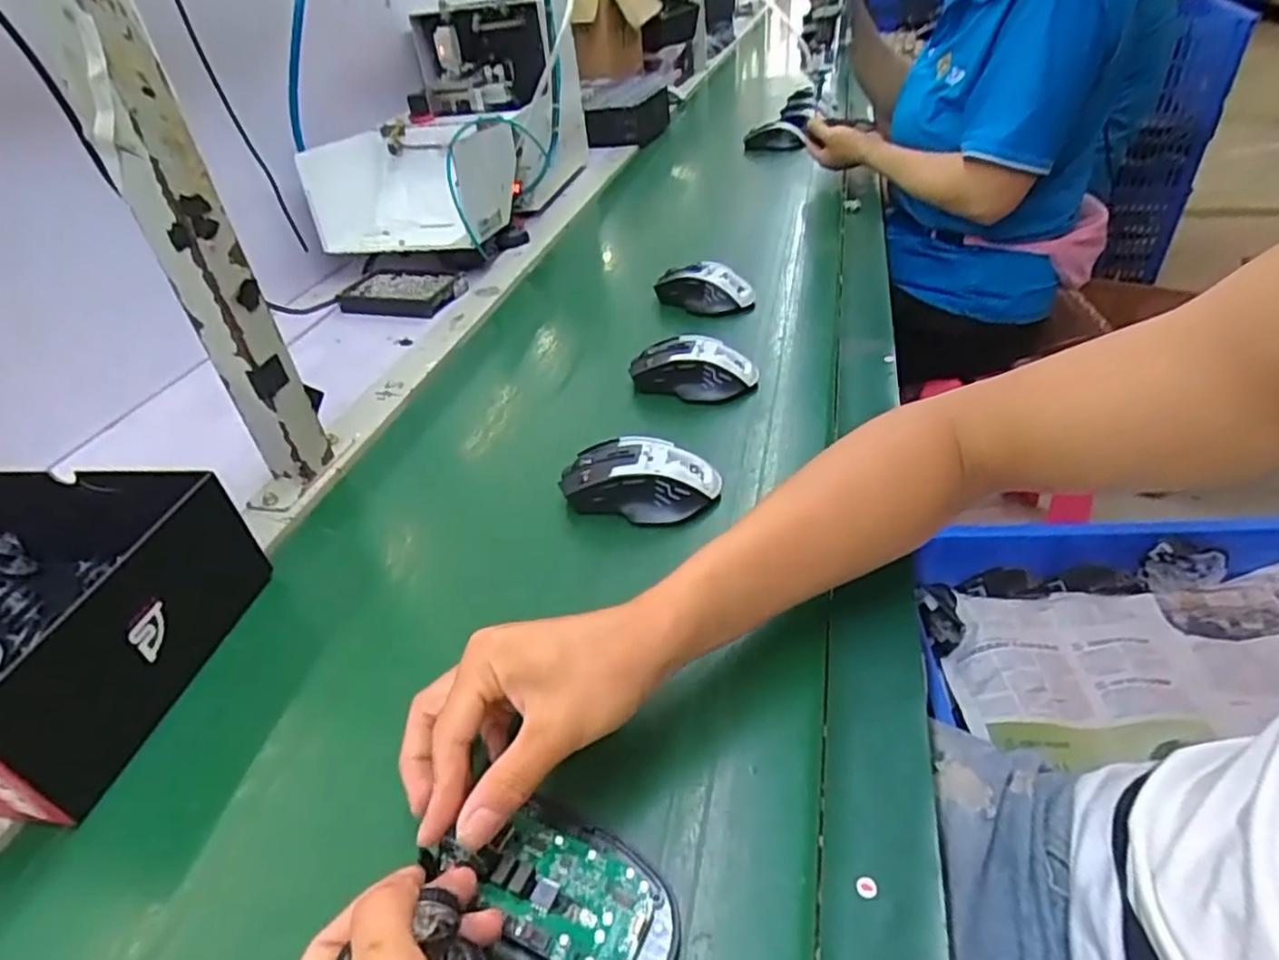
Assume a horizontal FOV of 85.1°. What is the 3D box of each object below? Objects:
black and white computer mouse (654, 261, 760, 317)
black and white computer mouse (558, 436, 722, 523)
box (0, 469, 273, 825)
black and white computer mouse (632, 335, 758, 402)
[{"bbox_3d":[0.070,-0.219,0.782,0.115,0.038,0.051,14,42,25],"label":"black and white computer mouse"},{"bbox_3d":[0.000,0.000,0.517,0.112,0.038,0.060,2,38,12],"label":"black and white computer mouse"},{"bbox_3d":[-0.399,0.087,0.424,0.241,0.084,0.185,1,38,10],"label":"box"},{"bbox_3d":[0.049,-0.104,0.640,0.114,0.038,0.061,6,39,16],"label":"black and white computer mouse"}]

